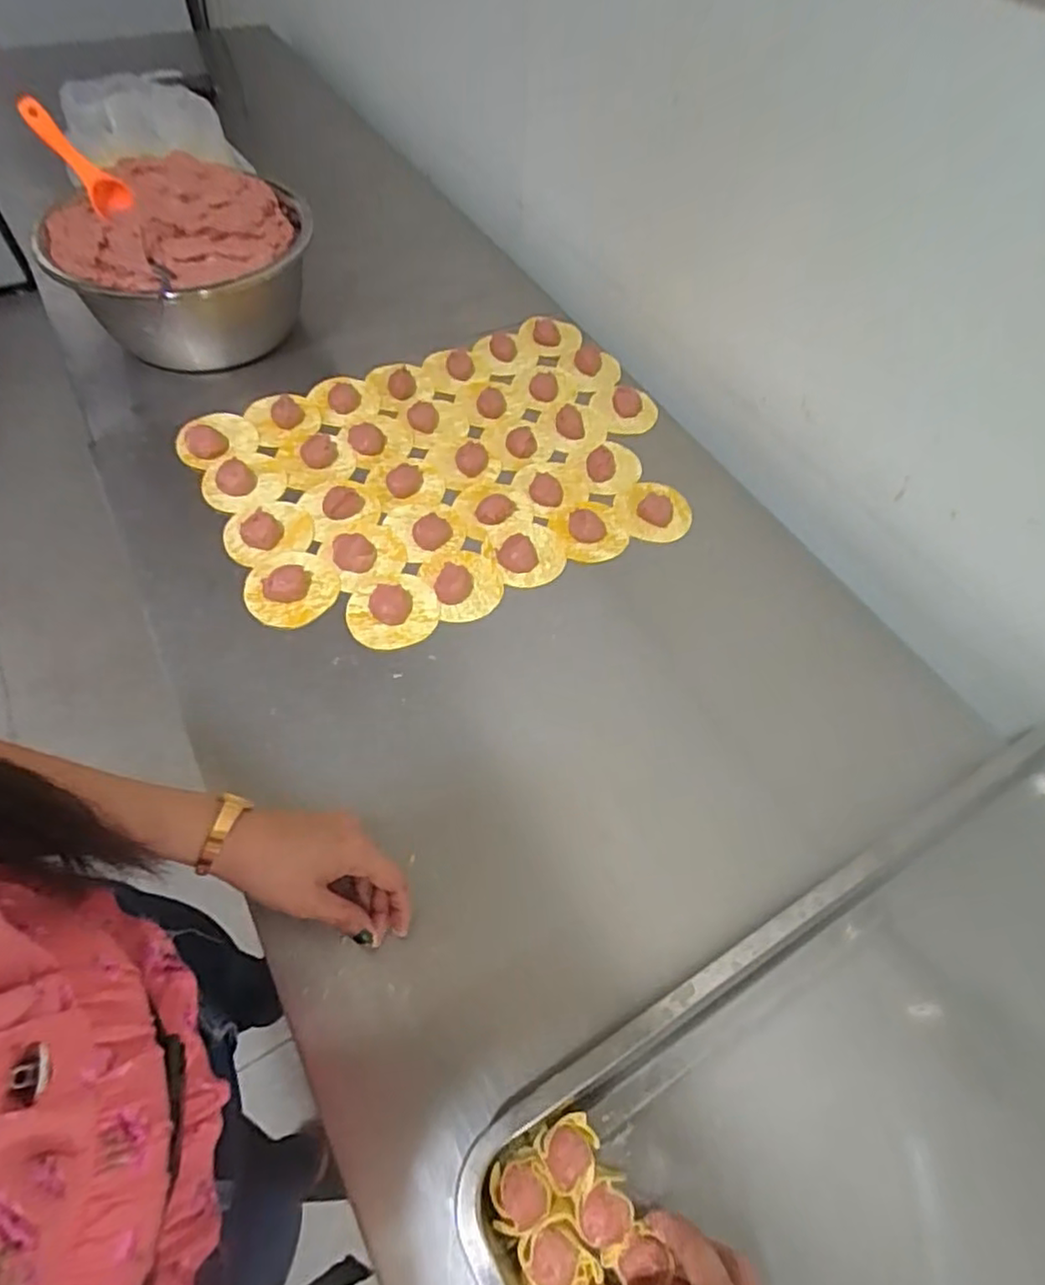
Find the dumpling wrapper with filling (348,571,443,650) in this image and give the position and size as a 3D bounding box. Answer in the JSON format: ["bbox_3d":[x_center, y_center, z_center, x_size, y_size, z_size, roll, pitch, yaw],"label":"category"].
[{"bbox_3d":[-0.118,-0.030,0.606,0.083,0.018,0.072,-25,64,-17],"label":"dumpling wrapper with filling"}]

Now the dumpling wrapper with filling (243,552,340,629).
[{"bbox_3d":[-0.216,-0.053,0.612,0.082,0.016,0.079,2,59,-3],"label":"dumpling wrapper with filling"}]

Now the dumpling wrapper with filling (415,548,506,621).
[{"bbox_3d":[-0.055,-0.059,0.628,0.071,0.020,0.078,2,59,-3],"label":"dumpling wrapper with filling"}]

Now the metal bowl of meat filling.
[{"bbox_3d":[-0.369,-0.435,0.755,0.279,0.148,0.237,-34,67,-21],"label":"metal bowl of meat filling"}]

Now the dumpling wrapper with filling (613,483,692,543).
[{"bbox_3d":[0.139,-0.140,0.697,0.081,0.012,0.078,2,59,-3],"label":"dumpling wrapper with filling"}]

